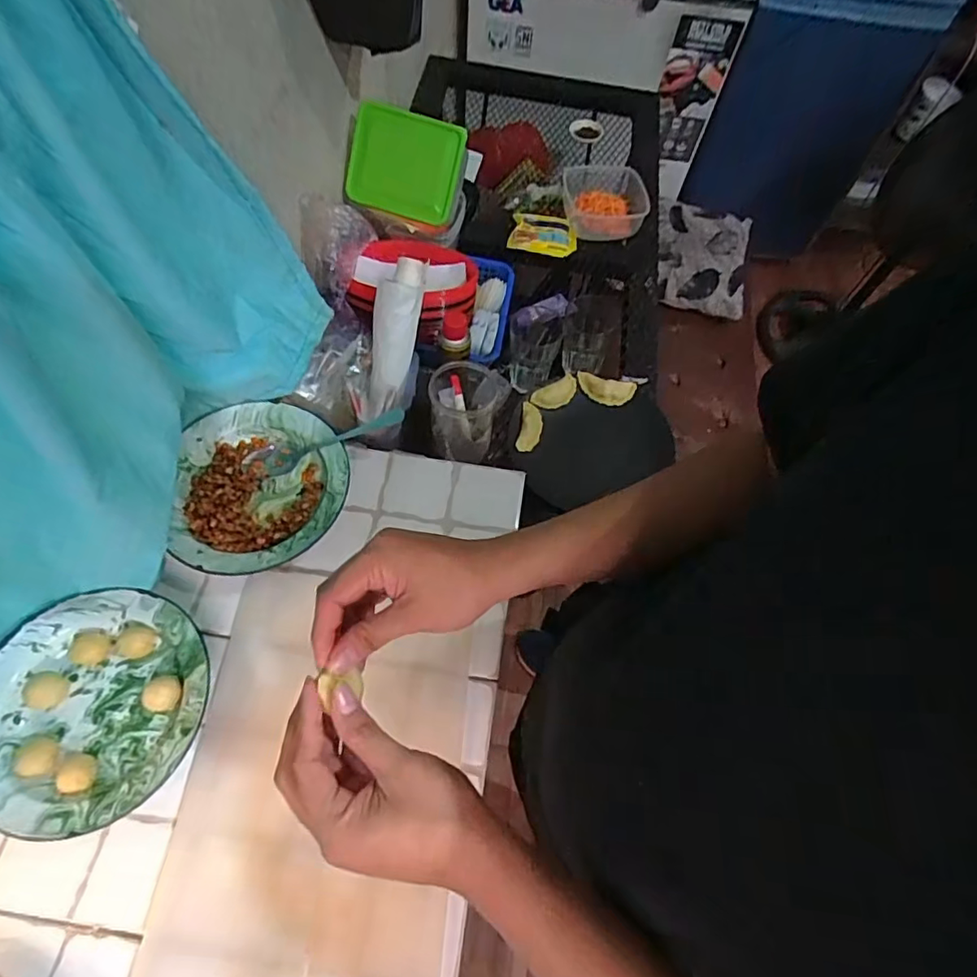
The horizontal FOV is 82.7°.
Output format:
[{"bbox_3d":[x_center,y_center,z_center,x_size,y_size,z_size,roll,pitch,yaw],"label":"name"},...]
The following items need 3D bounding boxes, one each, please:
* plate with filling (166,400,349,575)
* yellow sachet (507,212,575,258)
[{"bbox_3d":[-0.261,-0.005,0.637,0.190,0.027,0.206,2,63,-3],"label":"plate with filling"},{"bbox_3d":[0.109,-0.503,1.100,0.128,0.021,0.088,7,63,0],"label":"yellow sachet"}]

